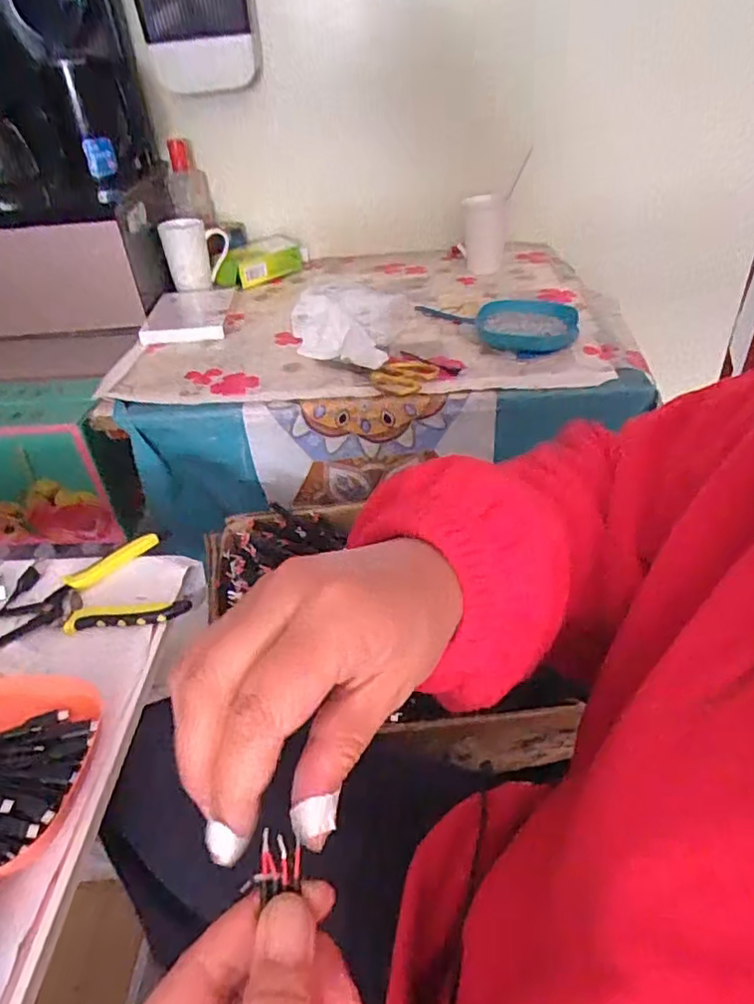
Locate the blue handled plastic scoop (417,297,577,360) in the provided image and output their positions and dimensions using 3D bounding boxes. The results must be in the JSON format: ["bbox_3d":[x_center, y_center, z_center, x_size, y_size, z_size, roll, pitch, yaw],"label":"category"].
[{"bbox_3d":[0.165,-0.253,0.880,0.232,0.034,0.138,7,39,13],"label":"blue handled plastic scoop"}]

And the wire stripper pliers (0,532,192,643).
[{"bbox_3d":[-0.252,0.078,0.553,0.152,0.011,0.108,-14,39,-13],"label":"wire stripper pliers"}]

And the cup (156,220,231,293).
[{"bbox_3d":[-0.322,-0.448,1.114,0.113,0.113,0.093,-11,39,-9],"label":"cup"}]

